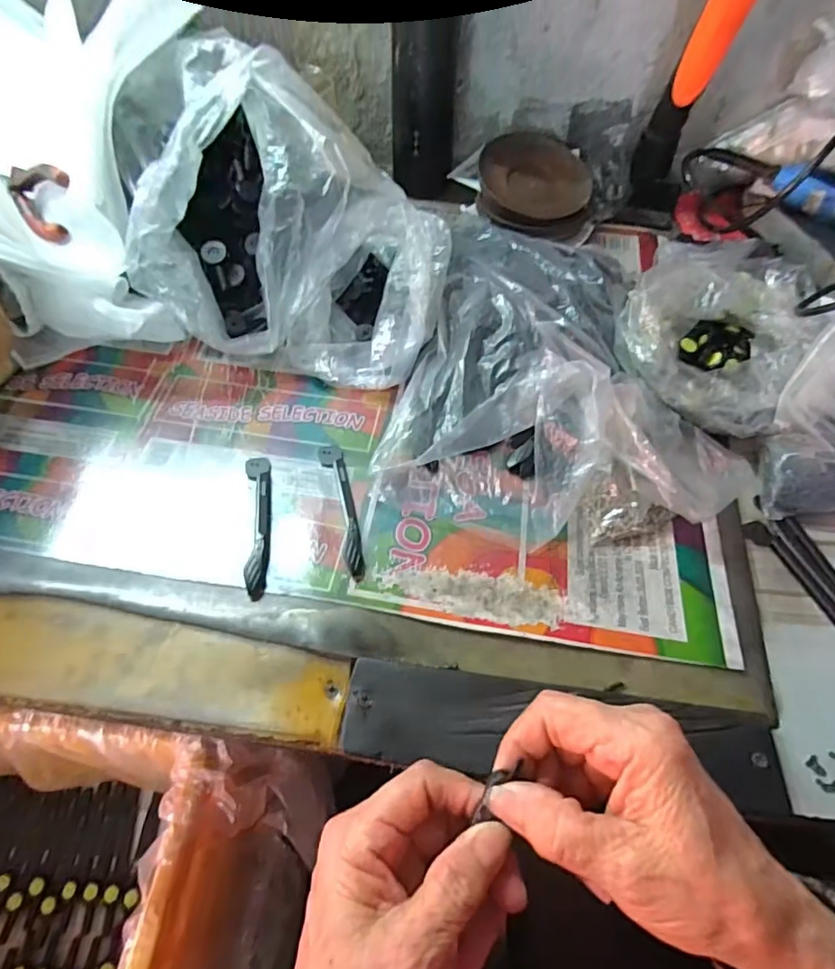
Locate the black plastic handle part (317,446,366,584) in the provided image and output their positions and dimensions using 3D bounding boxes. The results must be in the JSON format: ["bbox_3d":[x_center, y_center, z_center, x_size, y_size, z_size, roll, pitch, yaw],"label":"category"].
[{"bbox_3d":[-0.052,0.014,0.362,0.017,0.007,0.110,-10,56,-9],"label":"black plastic handle part"}]

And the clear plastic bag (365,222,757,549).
[{"bbox_3d":[0.097,-0.100,0.415,0.241,0.059,0.299,4,55,0],"label":"clear plastic bag"}]

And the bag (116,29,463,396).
[{"bbox_3d":[-0.104,-0.201,0.409,0.247,0.168,0.173,7,55,2],"label":"bag"}]

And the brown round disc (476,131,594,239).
[{"bbox_3d":[0.124,-0.315,0.562,0.121,0.045,0.129,11,55,5],"label":"brown round disc"}]

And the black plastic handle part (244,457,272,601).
[{"bbox_3d":[-0.105,0.022,0.352,0.016,0.011,0.109,-8,56,-8],"label":"black plastic handle part"}]

